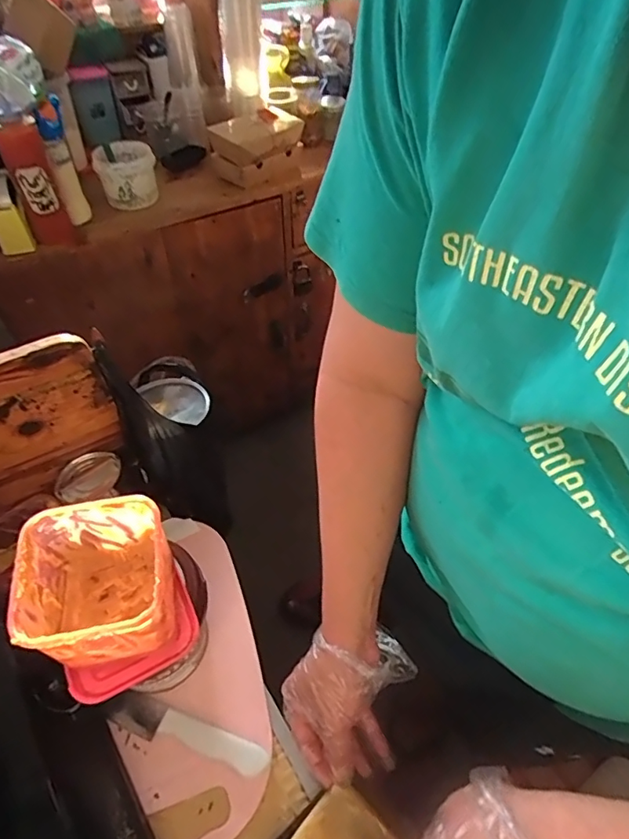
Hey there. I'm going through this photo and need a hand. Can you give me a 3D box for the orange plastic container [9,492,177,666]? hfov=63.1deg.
[{"bbox_3d":[-0.167,0.134,0.410,0.102,0.095,0.101,-10,51,-9],"label":"orange plastic container"}]

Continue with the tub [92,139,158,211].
[{"bbox_3d":[-0.378,-0.491,1.045,0.113,0.128,0.117,-13,52,-12],"label":"tub"}]

